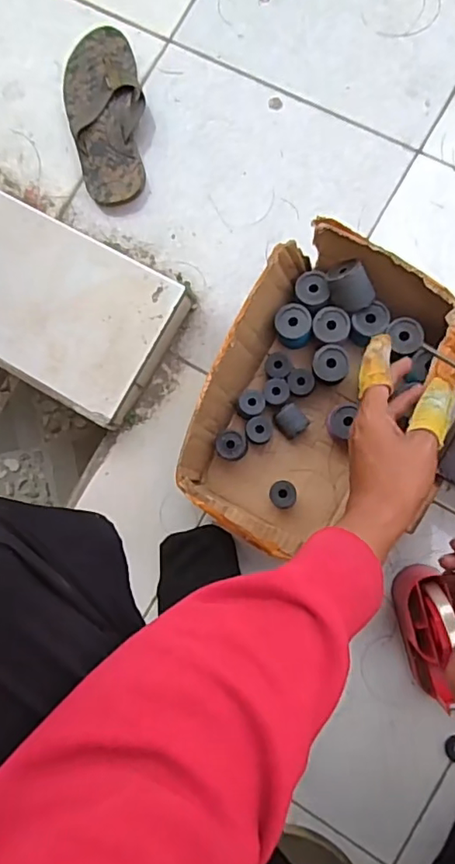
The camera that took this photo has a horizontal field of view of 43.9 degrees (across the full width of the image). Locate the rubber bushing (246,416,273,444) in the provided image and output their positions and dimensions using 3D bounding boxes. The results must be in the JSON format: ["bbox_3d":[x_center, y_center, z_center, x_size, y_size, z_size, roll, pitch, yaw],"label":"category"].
[{"bbox_3d":[0.040,-0.001,0.708,0.031,0.037,0.034,-1,83,7],"label":"rubber bushing"}]

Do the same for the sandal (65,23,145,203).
[{"bbox_3d":[-0.170,-0.451,0.809,0.106,0.029,0.261,-15,82,5],"label":"sandal"}]

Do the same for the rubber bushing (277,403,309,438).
[{"bbox_3d":[0.082,-0.015,0.717,0.033,0.035,0.037,-37,80,2],"label":"rubber bushing"}]

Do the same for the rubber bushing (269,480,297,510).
[{"bbox_3d":[0.069,0.078,0.700,0.031,0.041,0.034,-1,83,7],"label":"rubber bushing"}]

